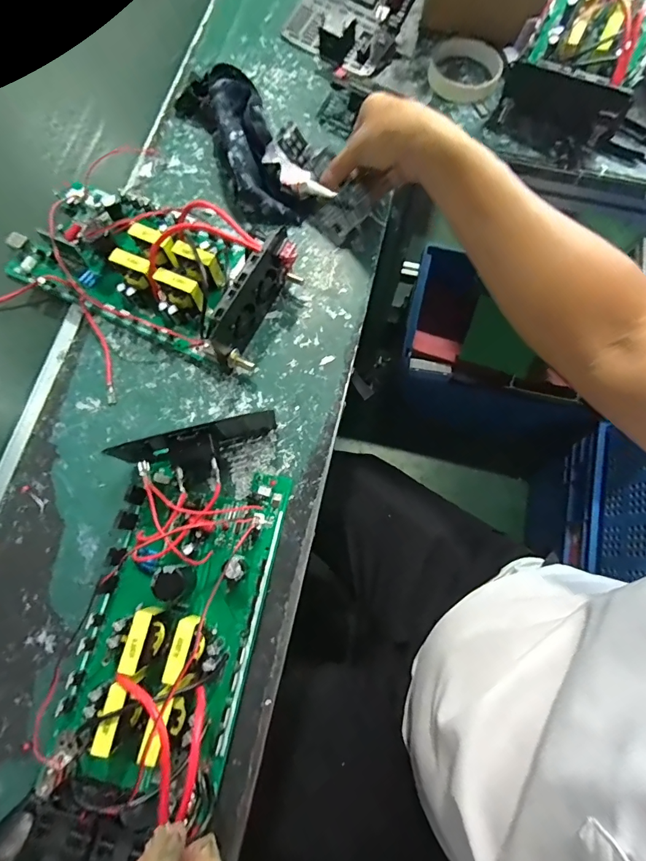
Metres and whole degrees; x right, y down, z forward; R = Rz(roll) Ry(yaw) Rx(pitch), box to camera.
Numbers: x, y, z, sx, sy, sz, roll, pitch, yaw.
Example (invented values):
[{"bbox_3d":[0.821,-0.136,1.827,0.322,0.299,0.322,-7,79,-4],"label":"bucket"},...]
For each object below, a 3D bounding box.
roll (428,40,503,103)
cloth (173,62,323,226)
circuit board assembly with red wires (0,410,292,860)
[{"bbox_3d":[0.173,-0.438,0.502,0.084,0.020,0.084,0,75,-1],"label":"roll"},{"bbox_3d":[-0.083,-0.315,0.441,0.083,0.061,0.199,-26,77,-8],"label":"cloth"},{"bbox_3d":[-0.119,0.130,0.314,0.138,0.073,0.334,13,70,3],"label":"circuit board assembly with red wires"}]

